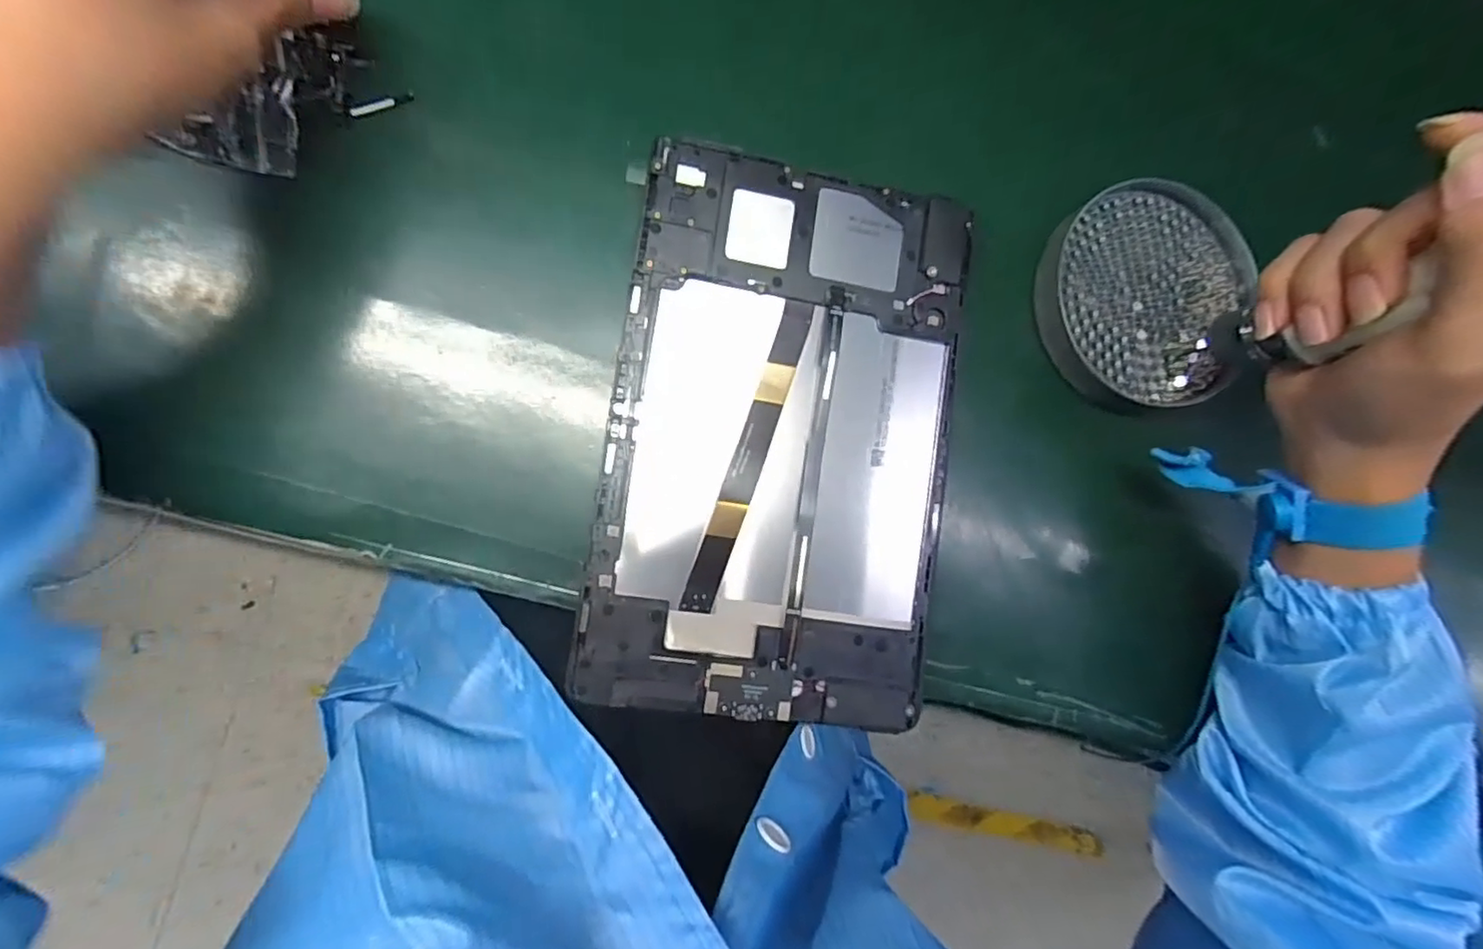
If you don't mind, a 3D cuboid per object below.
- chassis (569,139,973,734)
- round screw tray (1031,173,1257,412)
[{"bbox_3d":[0.019,-0.016,0.278,0.148,0.008,0.235,8,86,-9],"label":"chassis"},{"bbox_3d":[0.205,-0.091,0.323,0.111,0.013,0.108,0,91,-8],"label":"round screw tray"}]

